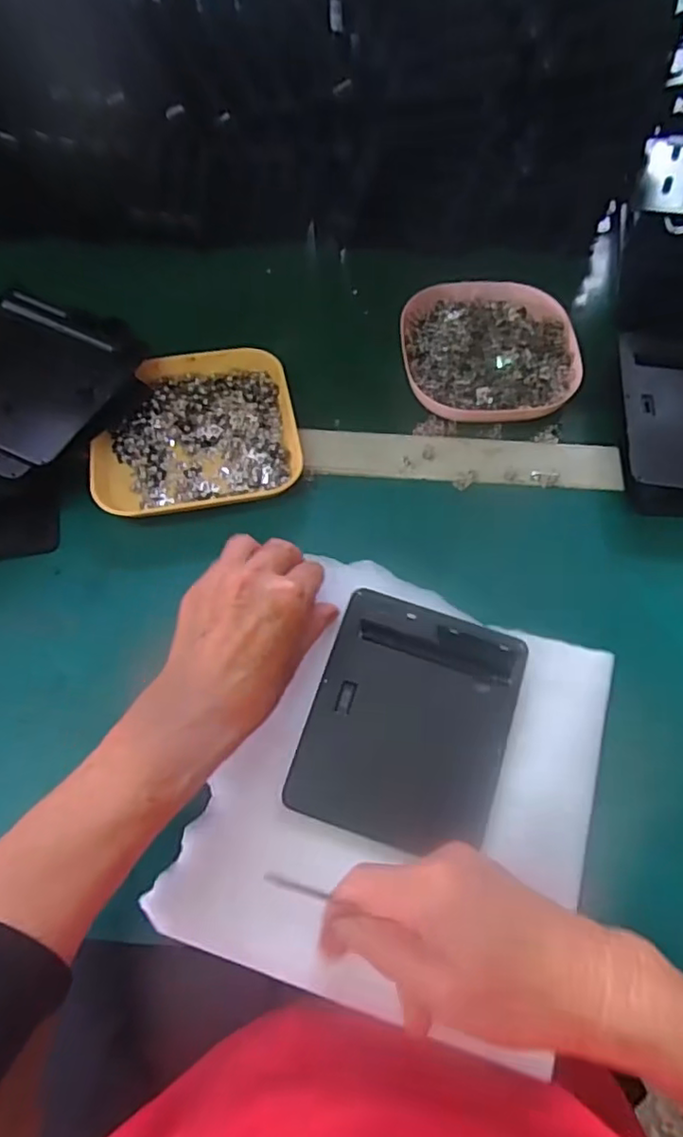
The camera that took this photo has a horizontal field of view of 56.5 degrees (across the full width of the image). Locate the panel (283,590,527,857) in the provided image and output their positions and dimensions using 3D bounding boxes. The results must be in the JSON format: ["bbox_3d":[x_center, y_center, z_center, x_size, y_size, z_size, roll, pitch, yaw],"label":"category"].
[{"bbox_3d":[0.040,0.088,0.370,0.111,0.013,0.132,17,64,7],"label":"panel"}]

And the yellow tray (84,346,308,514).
[{"bbox_3d":[-0.109,-0.105,0.473,0.144,0.018,0.136,-10,64,-7],"label":"yellow tray"}]

